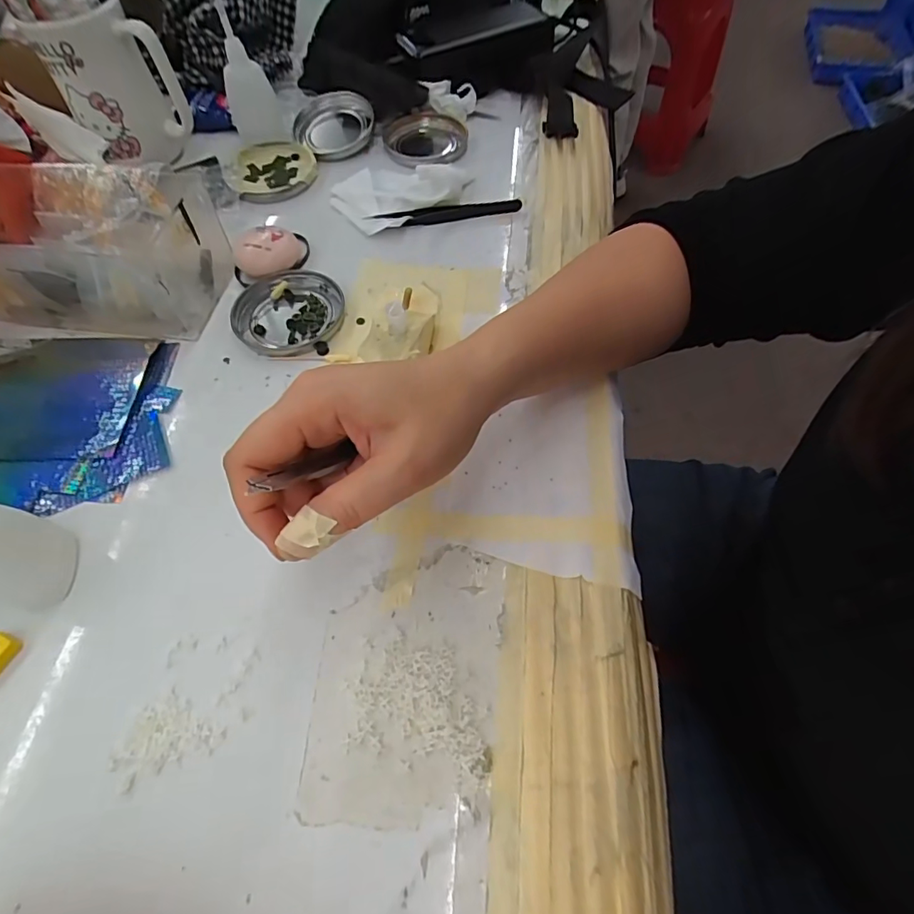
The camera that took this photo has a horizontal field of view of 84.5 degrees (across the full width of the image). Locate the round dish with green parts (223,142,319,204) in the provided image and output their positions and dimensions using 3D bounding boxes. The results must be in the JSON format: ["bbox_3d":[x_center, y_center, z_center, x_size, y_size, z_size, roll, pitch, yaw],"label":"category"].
[{"bbox_3d":[-0.168,-0.261,0.455,0.078,0.010,0.082,-1,60,2],"label":"round dish with green parts"}]

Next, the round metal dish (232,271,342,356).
[{"bbox_3d":[-0.122,-0.105,0.365,0.074,0.010,0.076,-1,60,2],"label":"round metal dish"}]

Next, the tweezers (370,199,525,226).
[{"bbox_3d":[-0.005,-0.205,0.420,0.118,0.008,0.015,-8,60,-2],"label":"tweezers"}]

